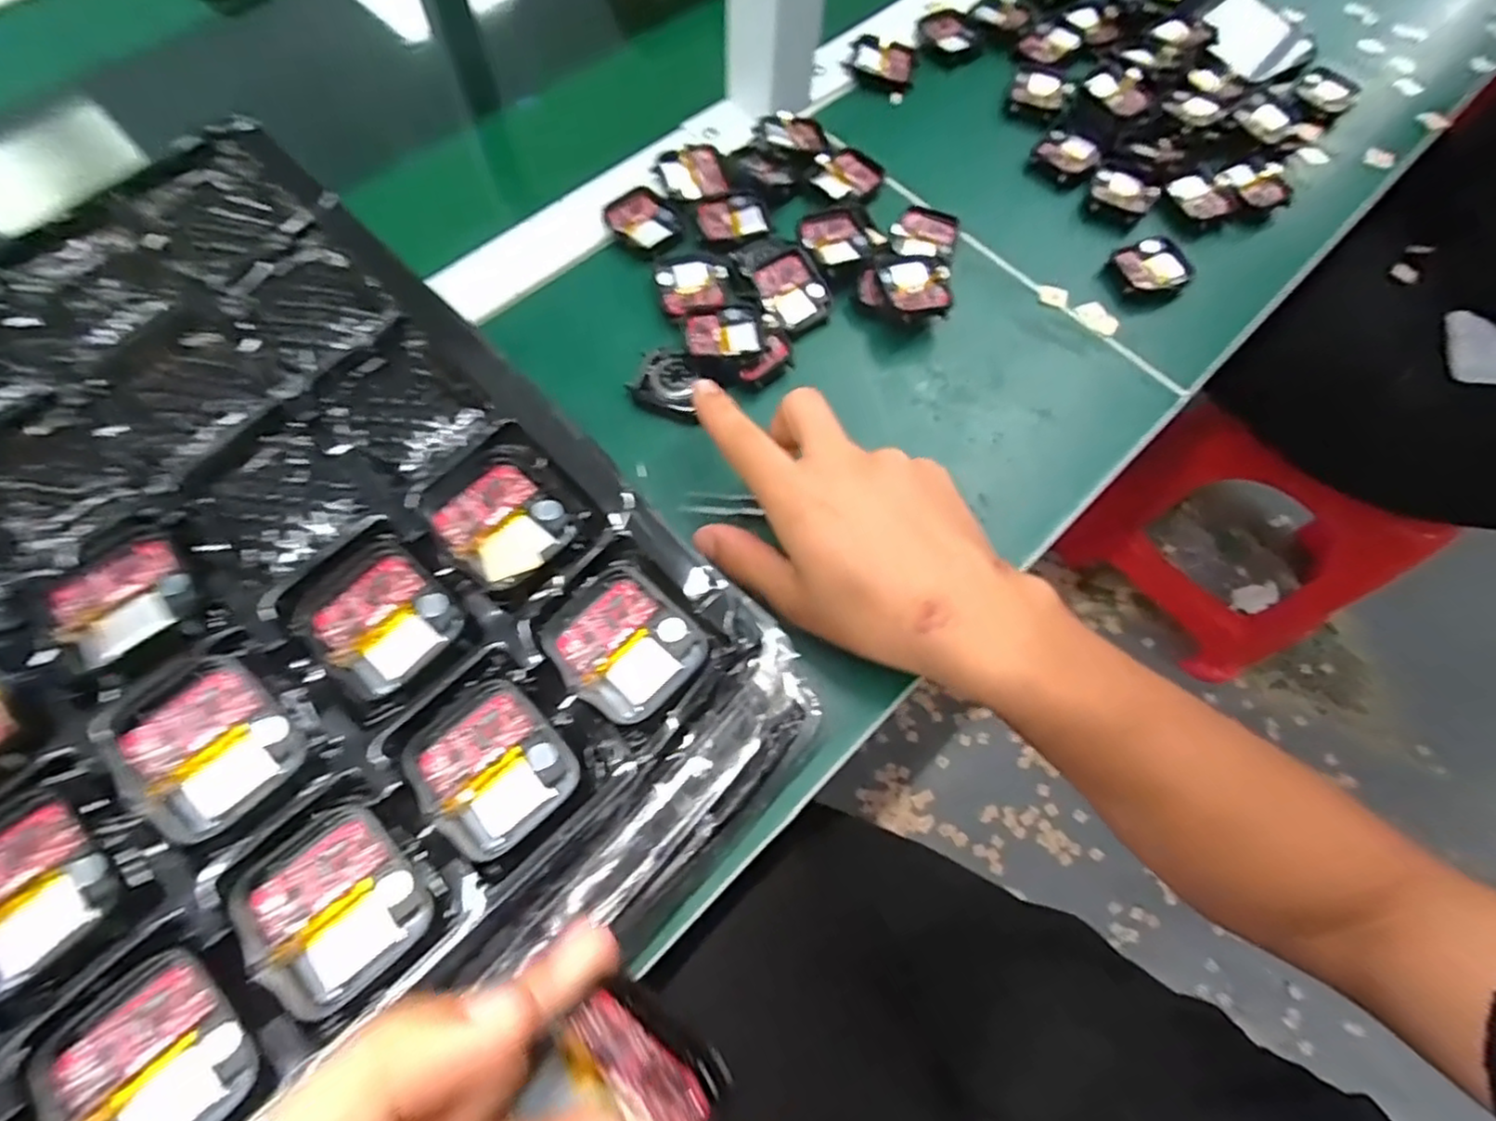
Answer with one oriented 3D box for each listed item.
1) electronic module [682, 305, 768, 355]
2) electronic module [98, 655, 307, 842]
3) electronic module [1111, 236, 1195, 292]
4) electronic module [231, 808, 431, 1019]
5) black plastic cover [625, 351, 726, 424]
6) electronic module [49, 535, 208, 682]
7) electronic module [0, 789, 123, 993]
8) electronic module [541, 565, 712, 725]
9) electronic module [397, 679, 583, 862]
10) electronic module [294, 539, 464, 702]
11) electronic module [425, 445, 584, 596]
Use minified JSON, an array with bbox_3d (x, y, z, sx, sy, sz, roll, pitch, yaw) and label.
[{"bbox_3d":[-0.011,-0.119,0.366,0.043,0.008,0.031,-13,68,-8],"label":"electronic module"},{"bbox_3d":[-0.150,0.049,0.190,0.037,0.011,0.044,-39,74,-17],"label":"electronic module"},{"bbox_3d":[0.240,-0.174,0.410,0.044,0.011,0.036,-16,69,-9],"label":"electronic module"},{"bbox_3d":[-0.108,0.089,0.180,0.037,0.009,0.043,-40,74,-17],"label":"electronic module"},{"bbox_3d":[-0.040,-0.091,0.359,0.039,0.010,0.034,21,67,6],"label":"black plastic cover"},{"bbox_3d":[-0.184,0.014,0.204,0.036,0.005,0.043,-36,73,-16],"label":"electronic module"},{"bbox_3d":[-0.184,0.083,0.172,0.037,0.005,0.041,-40,74,-17],"label":"electronic module"},{"bbox_3d":[-0.038,0.026,0.211,0.043,0.007,0.037,42,71,14],"label":"electronic module"},{"bbox_3d":[-0.073,0.058,0.196,0.038,0.005,0.042,-39,74,-17],"label":"electronic module"},{"bbox_3d":[-0.111,0.017,0.207,0.040,0.006,0.037,43,71,14],"label":"electronic module"},{"bbox_3d":[-0.077,-0.014,0.218,0.038,0.005,0.042,-39,74,-17],"label":"electronic module"}]

